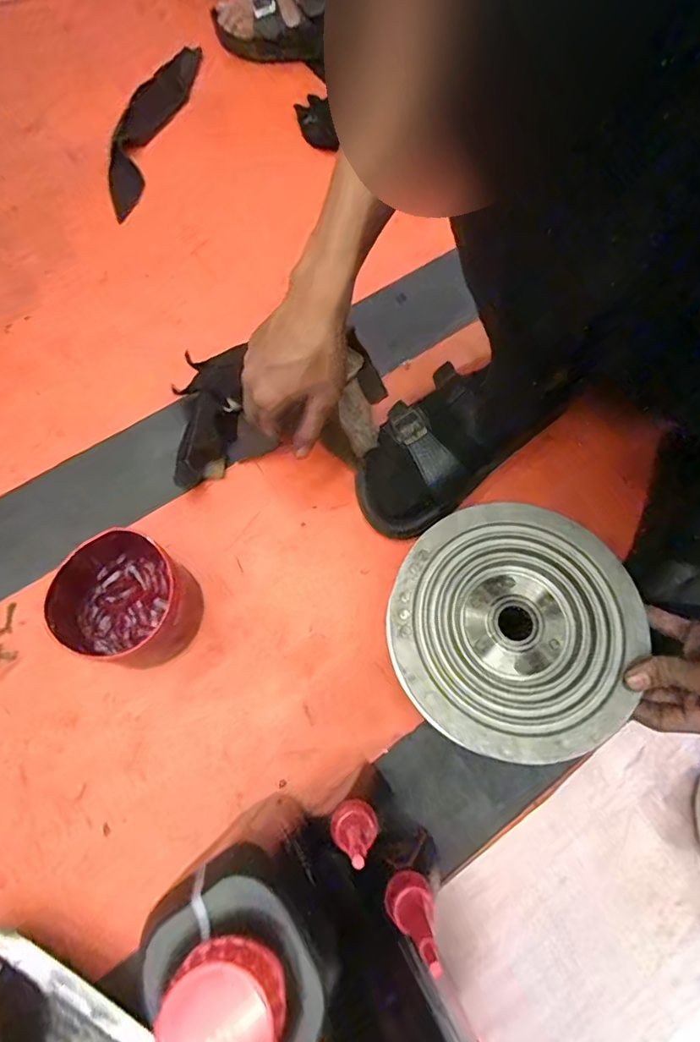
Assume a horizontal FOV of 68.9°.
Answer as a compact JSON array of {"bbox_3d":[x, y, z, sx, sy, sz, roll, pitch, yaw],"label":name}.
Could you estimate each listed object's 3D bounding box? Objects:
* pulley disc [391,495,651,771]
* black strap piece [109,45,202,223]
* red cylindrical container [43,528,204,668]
[{"bbox_3d":[0.119,0.075,0.371,0.177,0.019,0.172,-26,71,-10],"label":"pulley disc"},{"bbox_3d":[-0.277,-0.547,0.698,0.060,0.026,0.332,12,69,4],"label":"black strap piece"},{"bbox_3d":[-0.186,0.072,0.426,0.093,0.075,0.103,39,73,13],"label":"red cylindrical container"}]

